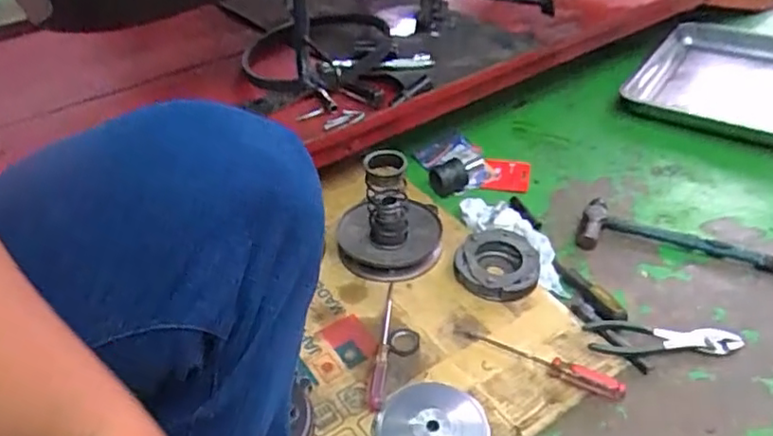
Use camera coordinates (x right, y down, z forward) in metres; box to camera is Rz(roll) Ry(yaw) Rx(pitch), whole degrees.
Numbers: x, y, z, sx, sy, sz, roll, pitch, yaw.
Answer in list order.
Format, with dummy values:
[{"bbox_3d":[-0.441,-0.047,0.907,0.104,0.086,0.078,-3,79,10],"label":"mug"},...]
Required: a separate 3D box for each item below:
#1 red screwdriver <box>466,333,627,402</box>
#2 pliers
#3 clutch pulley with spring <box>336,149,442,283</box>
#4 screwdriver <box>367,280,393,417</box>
[{"bbox_3d":[0.192,0.176,0.773,0.194,0.018,0.024,19,45,24],"label":"red screwdriver"},{"bbox_3d":[0.351,0.152,0.800,0.188,0.014,0.045,-2,40,2],"label":"pliers"},{"bbox_3d":[0.004,-0.007,0.900,0.153,0.147,0.136,-4,40,-2],"label":"clutch pulley with spring"},{"bbox_3d":[-0.006,0.156,0.803,0.018,0.014,0.197,1,40,5],"label":"screwdriver"}]

